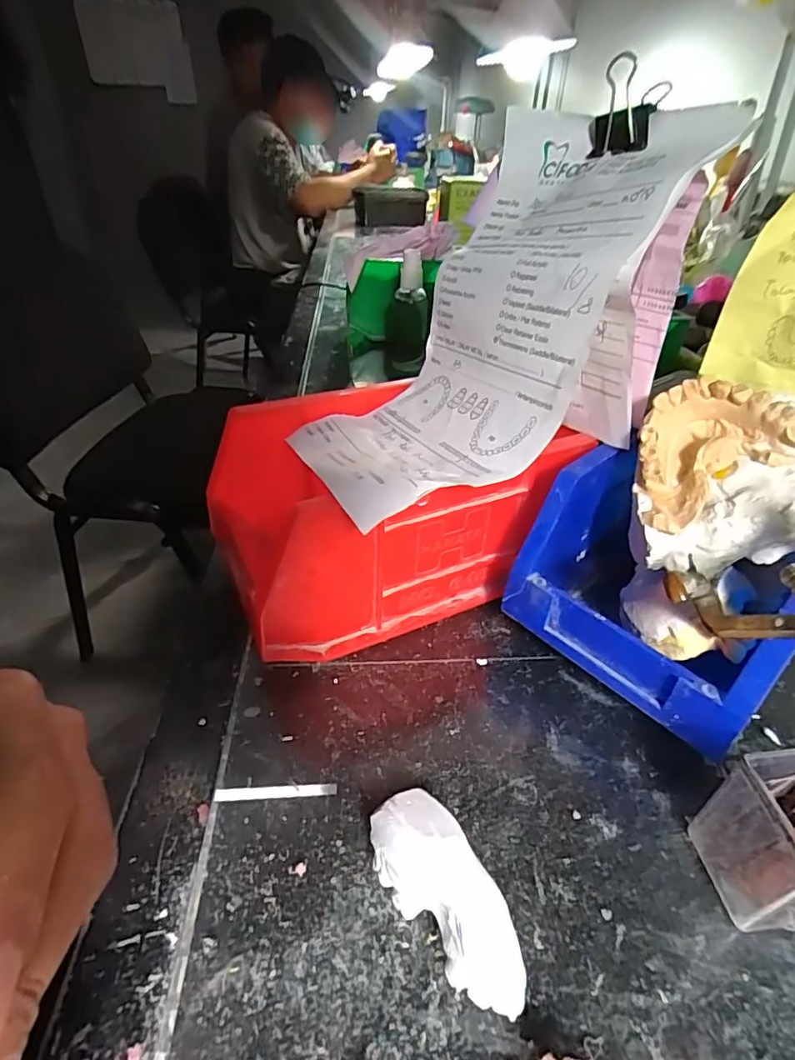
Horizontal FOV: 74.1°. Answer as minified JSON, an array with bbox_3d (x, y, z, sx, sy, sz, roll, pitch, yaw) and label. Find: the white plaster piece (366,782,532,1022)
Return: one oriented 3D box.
[{"bbox_3d":[0.015,0.111,0.161,0.027,0.017,0.062,-23,55,-29],"label":"white plaster piece"}]

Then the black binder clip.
[{"bbox_3d":[0.090,-0.165,0.206,0.011,0.031,0.027,-19,41,-25],"label":"black binder clip"}]

